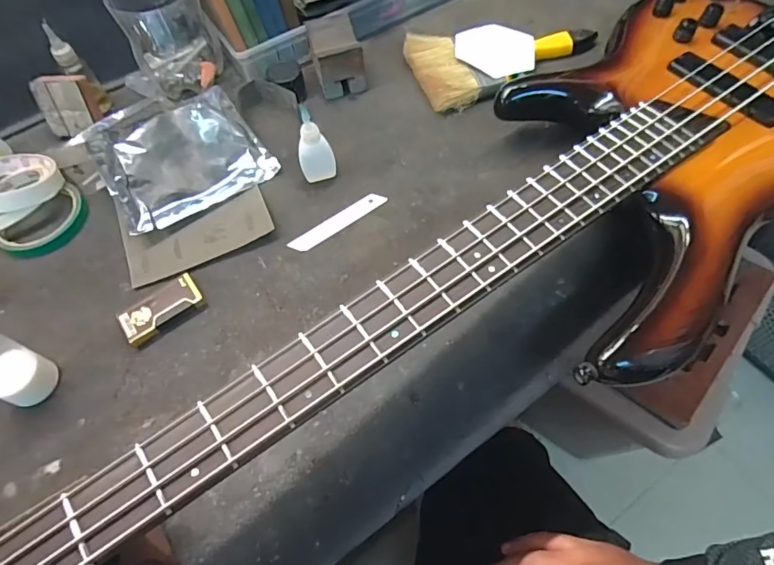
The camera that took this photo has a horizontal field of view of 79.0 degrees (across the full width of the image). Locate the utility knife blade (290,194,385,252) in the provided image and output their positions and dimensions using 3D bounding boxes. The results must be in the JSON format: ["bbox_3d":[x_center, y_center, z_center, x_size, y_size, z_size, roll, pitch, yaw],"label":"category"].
[{"bbox_3d":[-0.047,-0.060,0.460,0.103,0.004,0.019,-35,64,-15],"label":"utility knife blade"}]

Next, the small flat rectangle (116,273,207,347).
[{"bbox_3d":[-0.200,0.022,0.416,0.069,0.014,0.038,-36,64,-15],"label":"small flat rectangle"}]

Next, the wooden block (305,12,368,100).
[{"bbox_3d":[-0.060,-0.262,0.543,0.056,0.054,0.072,-13,61,-3],"label":"wooden block"}]

